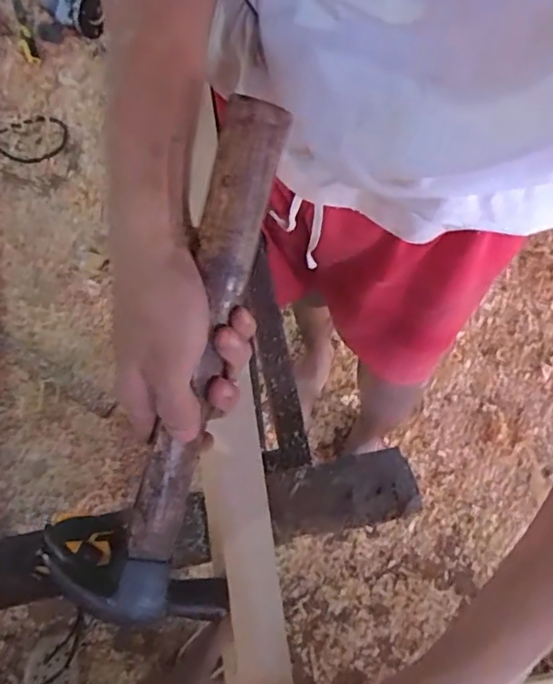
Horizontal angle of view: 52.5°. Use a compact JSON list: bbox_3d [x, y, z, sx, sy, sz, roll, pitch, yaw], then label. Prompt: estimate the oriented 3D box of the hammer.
[{"bbox_3d":[-0.054,0.027,0.346,0.109,0.045,0.333,17,104,4],"label":"hammer"}]

